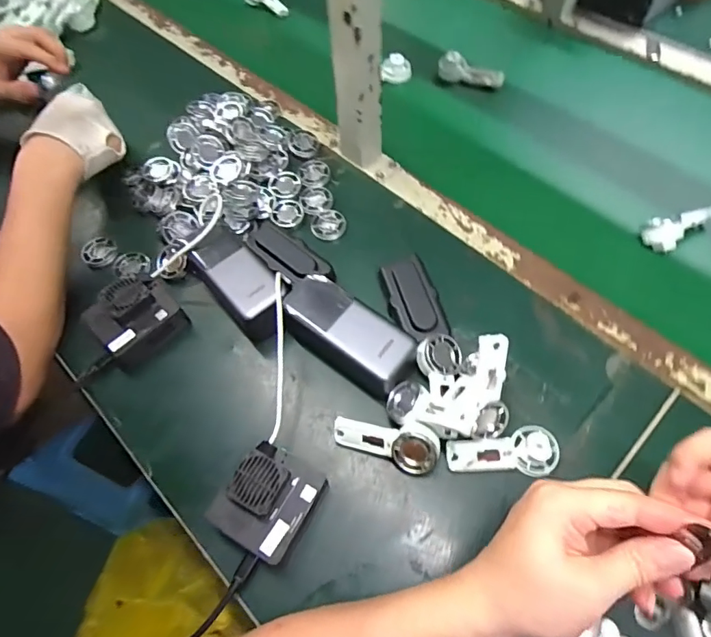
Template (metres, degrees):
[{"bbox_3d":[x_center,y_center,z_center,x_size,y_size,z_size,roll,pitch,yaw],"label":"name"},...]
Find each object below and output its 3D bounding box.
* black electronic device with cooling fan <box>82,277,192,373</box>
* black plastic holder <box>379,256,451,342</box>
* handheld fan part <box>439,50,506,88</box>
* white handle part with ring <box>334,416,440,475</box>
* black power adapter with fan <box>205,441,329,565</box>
[{"bbox_3d":[-0.226,0.000,0.490,0.081,0.045,0.084,39,69,22],"label":"black electronic device with cooling fan"},{"bbox_3d":[0.059,-0.018,0.492,0.050,0.024,0.097,-10,60,-2],"label":"black plastic holder"},{"bbox_3d":[0.166,-0.357,0.683,0.094,0.028,0.026,16,62,12],"label":"handheld fan part"},{"bbox_3d":[0.028,0.109,0.425,0.092,0.039,0.023,9,18,18],"label":"white handle part with ring"},{"bbox_3d":[-0.070,0.153,0.397,0.069,0.046,0.079,28,65,18],"label":"black power adapter with fan"}]

